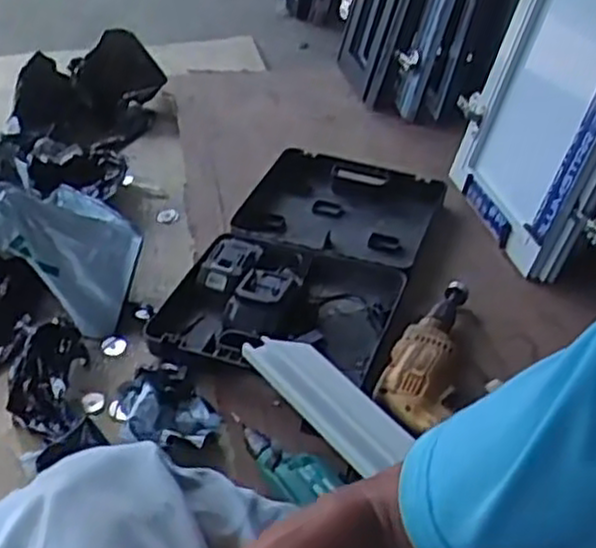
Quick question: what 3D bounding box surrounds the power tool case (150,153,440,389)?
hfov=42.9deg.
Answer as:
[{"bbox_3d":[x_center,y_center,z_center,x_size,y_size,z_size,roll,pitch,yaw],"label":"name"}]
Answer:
[{"bbox_3d":[0.018,-0.030,1.210,0.318,0.058,0.535,14,40,16],"label":"power tool case"}]

